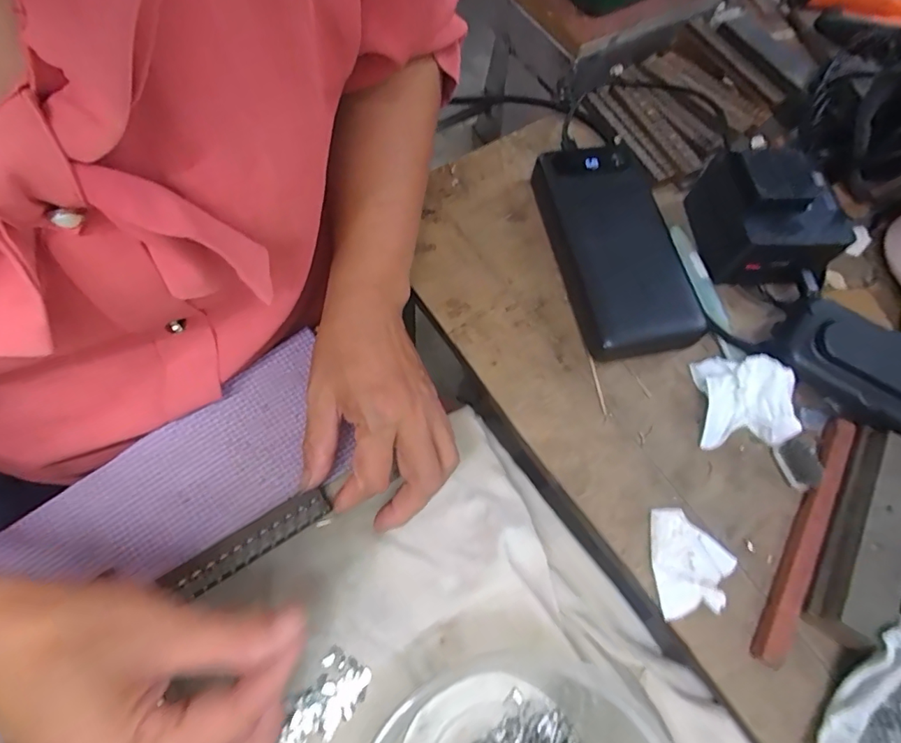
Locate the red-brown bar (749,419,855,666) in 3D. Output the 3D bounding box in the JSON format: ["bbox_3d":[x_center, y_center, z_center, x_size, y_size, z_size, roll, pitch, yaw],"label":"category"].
[{"bbox_3d":[0.195,0.088,0.270,0.015,0.009,0.146,31,69,9],"label":"red-brown bar"}]

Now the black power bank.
[{"bbox_3d":[0.108,-0.085,0.328,0.073,0.026,0.154,-10,69,-7],"label":"black power bank"}]

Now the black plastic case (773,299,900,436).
[{"bbox_3d":[0.243,0.002,0.285,0.107,0.035,0.050,32,70,10],"label":"black plastic case"}]

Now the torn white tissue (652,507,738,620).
[{"bbox_3d":[0.129,0.101,0.267,0.040,0.008,0.053,-5,68,-6],"label":"torn white tissue"}]

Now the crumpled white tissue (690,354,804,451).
[{"bbox_3d":[0.172,0.015,0.289,0.043,0.031,0.052,0,68,-4],"label":"crumpled white tissue"}]

